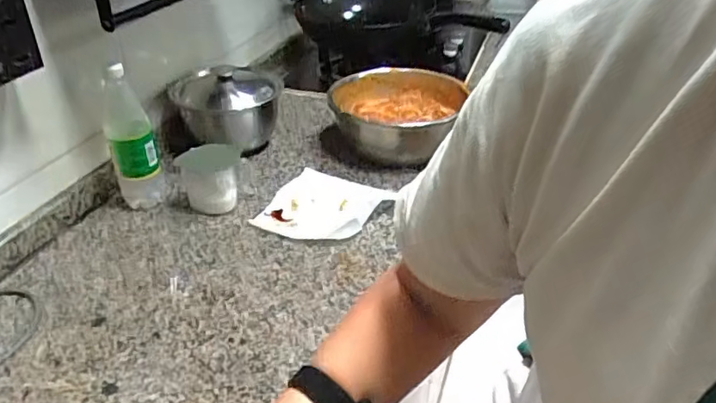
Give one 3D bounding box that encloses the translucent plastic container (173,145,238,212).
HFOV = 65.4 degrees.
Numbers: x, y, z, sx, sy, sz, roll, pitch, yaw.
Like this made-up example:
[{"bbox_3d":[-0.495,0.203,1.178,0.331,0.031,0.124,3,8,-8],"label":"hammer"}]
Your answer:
[{"bbox_3d":[-0.245,-0.046,0.932,0.098,0.089,0.105,-10,35,-14],"label":"translucent plastic container"}]

